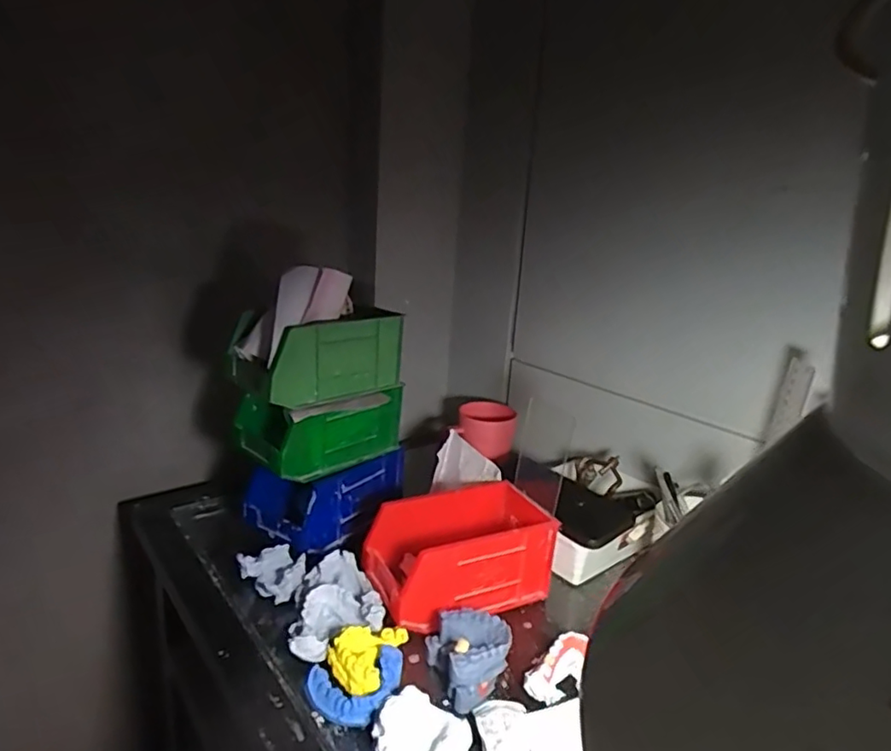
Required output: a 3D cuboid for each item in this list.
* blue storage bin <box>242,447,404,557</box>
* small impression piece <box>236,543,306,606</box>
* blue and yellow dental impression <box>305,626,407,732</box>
[{"bbox_3d":[-0.138,0.128,0.702,0.101,0.069,0.171,13,19,29],"label":"blue storage bin"},{"bbox_3d":[-0.167,0.195,0.596,0.061,0.026,0.046,16,21,35],"label":"small impression piece"},{"bbox_3d":[-0.070,0.235,0.483,0.065,0.024,0.091,8,17,12],"label":"blue and yellow dental impression"}]

